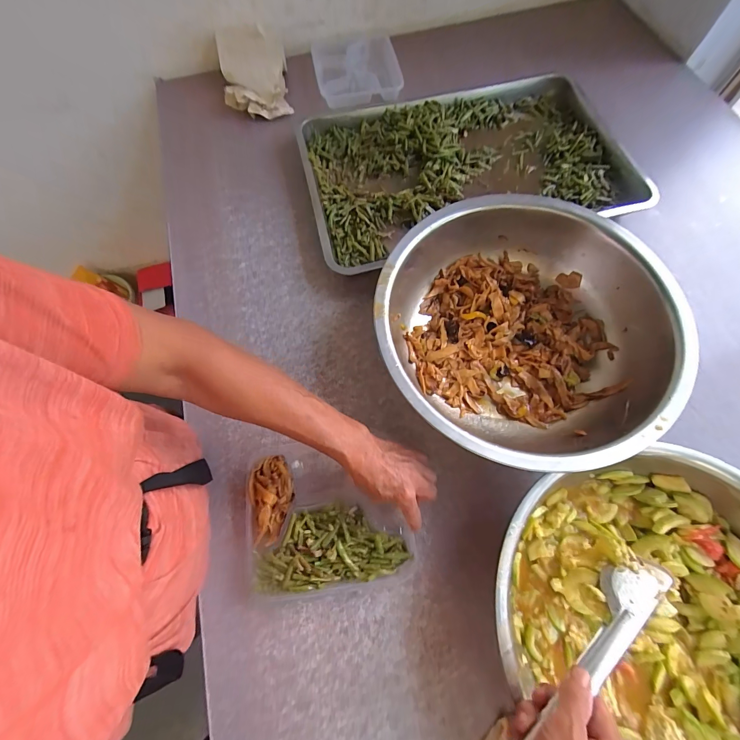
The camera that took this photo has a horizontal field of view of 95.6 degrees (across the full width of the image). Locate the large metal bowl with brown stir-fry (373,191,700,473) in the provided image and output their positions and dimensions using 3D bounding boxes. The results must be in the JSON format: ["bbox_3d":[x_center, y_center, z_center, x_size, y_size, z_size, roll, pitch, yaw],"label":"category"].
[{"bbox_3d":[0.201,-0.055,0.472,0.373,0.119,0.373,1,67,-2],"label":"large metal bowl with brown stir-fry"}]

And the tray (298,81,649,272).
[{"bbox_3d":[0.174,-0.393,0.646,0.579,0.055,0.383,-14,75,0],"label":"tray"}]

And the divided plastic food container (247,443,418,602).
[{"bbox_3d":[-0.057,0.190,0.448,0.204,0.043,0.186,-8,67,-5],"label":"divided plastic food container"}]

